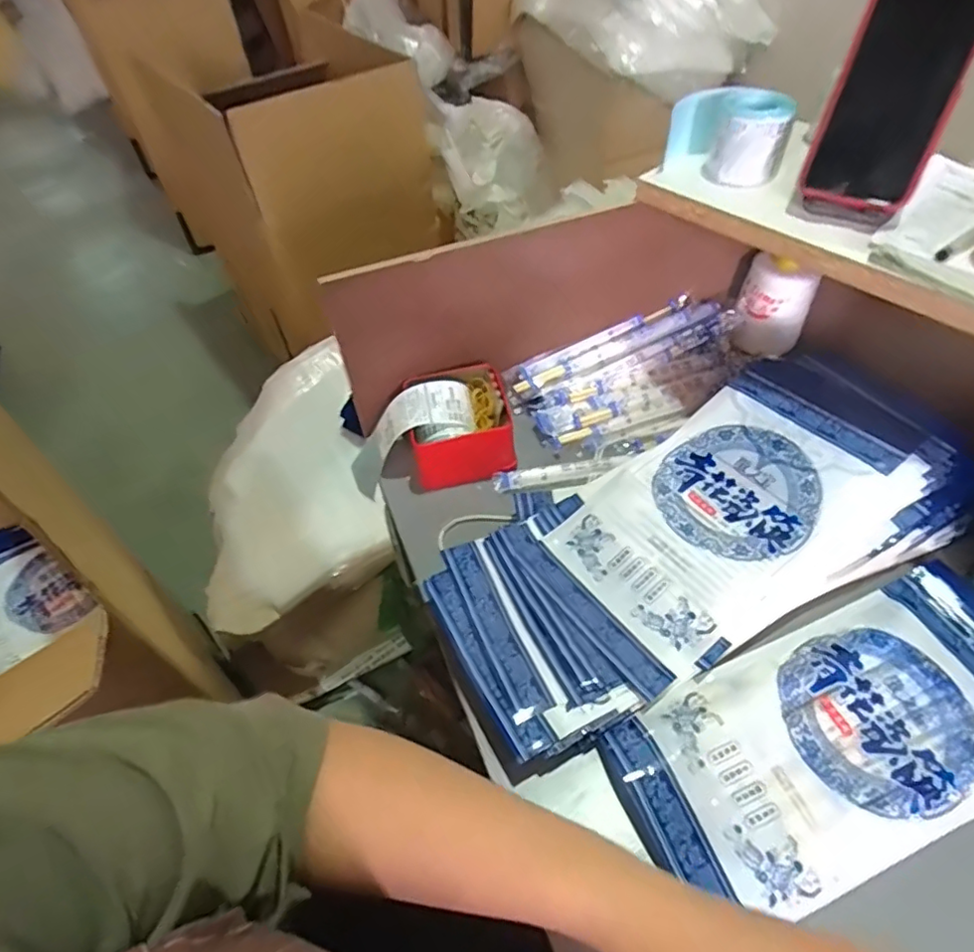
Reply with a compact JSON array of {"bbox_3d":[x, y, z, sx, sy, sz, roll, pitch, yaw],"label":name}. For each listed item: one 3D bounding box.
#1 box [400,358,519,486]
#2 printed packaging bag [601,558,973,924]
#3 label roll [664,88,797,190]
[{"bbox_3d":[-0.031,-0.054,0.585,0.103,0.062,0.110,-11,51,-5],"label":"box"},{"bbox_3d":[0.246,0.170,0.401,0.314,0.018,0.143,-19,52,-11],"label":"printed packaging bag"},{"bbox_3d":[0.210,-0.297,0.516,0.100,0.059,0.061,20,55,19],"label":"label roll"}]

